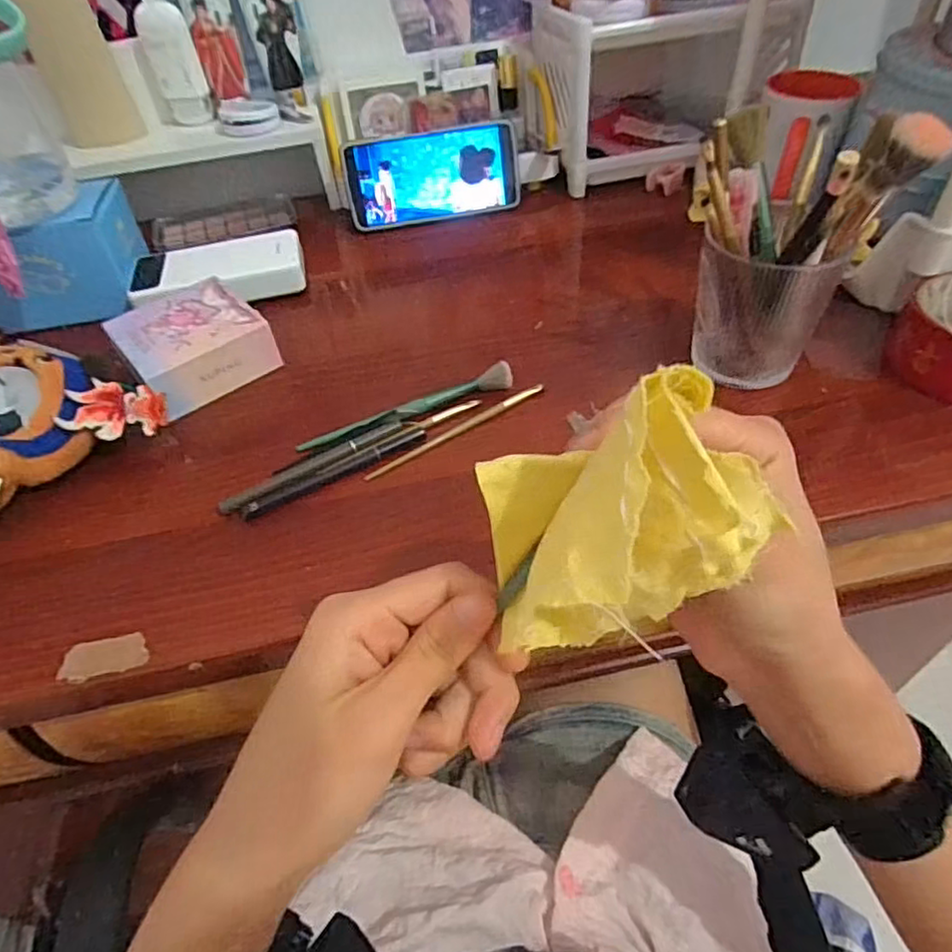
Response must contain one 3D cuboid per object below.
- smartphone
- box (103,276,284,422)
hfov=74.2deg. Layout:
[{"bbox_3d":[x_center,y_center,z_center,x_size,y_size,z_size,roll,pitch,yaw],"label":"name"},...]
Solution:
[{"bbox_3d":[-0.041,-0.292,0.614,0.166,0.079,0.007,-11,28,-4],"label":"smartphone"},{"bbox_3d":[-0.214,-0.101,0.479,0.094,0.037,0.100,-34,53,-23],"label":"box"}]

